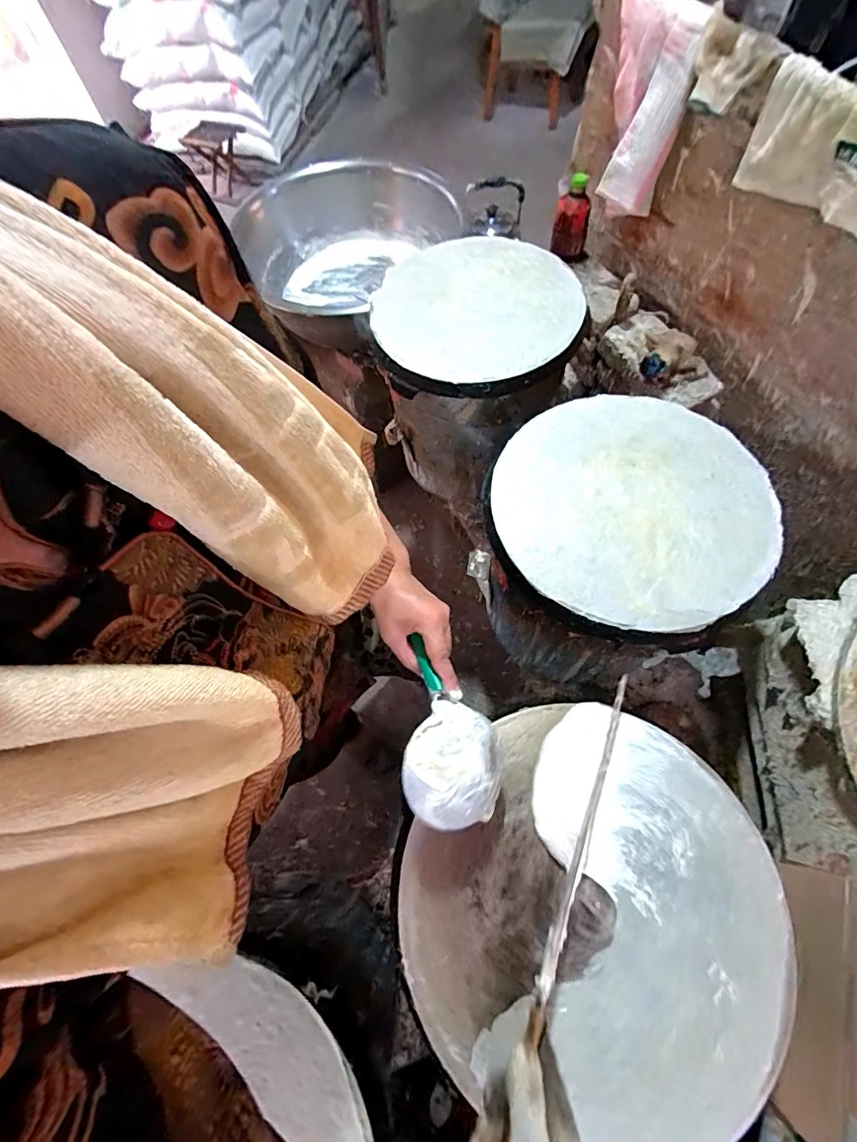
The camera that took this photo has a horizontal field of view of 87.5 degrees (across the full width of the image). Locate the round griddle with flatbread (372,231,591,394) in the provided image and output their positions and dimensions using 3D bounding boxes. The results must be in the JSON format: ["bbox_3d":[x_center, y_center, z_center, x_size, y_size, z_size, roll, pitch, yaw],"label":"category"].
[{"bbox_3d":[0.087,-0.516,0.864,0.394,0.064,0.453,-7,65,1],"label":"round griddle with flatbread"}]

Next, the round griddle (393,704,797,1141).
[{"bbox_3d":[0.168,0.329,0.450,0.362,0.029,0.353,-2,65,4],"label":"round griddle"}]

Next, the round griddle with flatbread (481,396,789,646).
[{"bbox_3d":[0.288,-0.098,0.642,0.374,0.043,0.390,-2,65,4],"label":"round griddle with flatbread"}]

